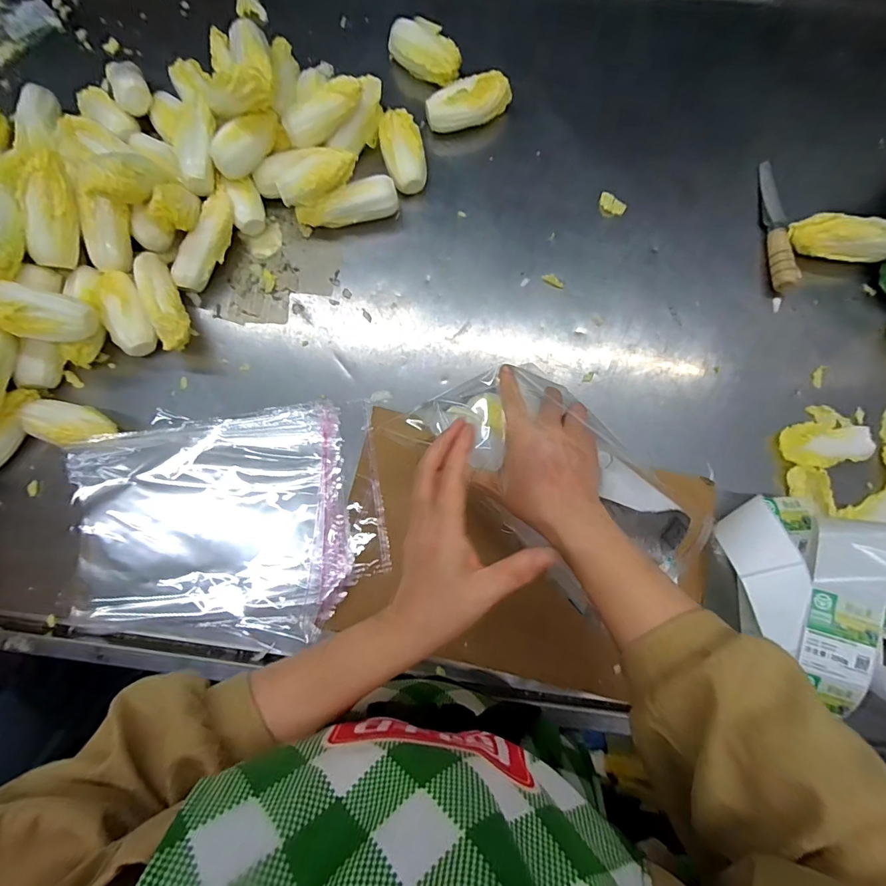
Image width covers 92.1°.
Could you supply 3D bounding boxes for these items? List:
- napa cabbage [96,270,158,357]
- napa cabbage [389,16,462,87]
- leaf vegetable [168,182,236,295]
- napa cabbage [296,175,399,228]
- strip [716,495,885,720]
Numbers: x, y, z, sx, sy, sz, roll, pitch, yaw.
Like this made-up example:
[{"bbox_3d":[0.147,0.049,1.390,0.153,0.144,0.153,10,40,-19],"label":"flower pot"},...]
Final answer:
[{"bbox_3d":[-0.393,-0.162,0.539,0.059,0.055,0.104,-28,81,-5],"label":"napa cabbage"},{"bbox_3d":[-0.024,-0.570,0.622,0.111,0.044,0.055,35,82,6],"label":"napa cabbage"},{"bbox_3d":[-0.307,-0.260,0.563,0.044,0.044,0.135,23,81,4],"label":"leaf vegetable"},{"bbox_3d":[-0.128,-0.317,0.575,0.134,0.048,0.038,-16,80,-3],"label":"napa cabbage"},{"bbox_3d":[0.460,0.207,0.451,0.365,0.093,0.167,39,82,7],"label":"strip"}]

